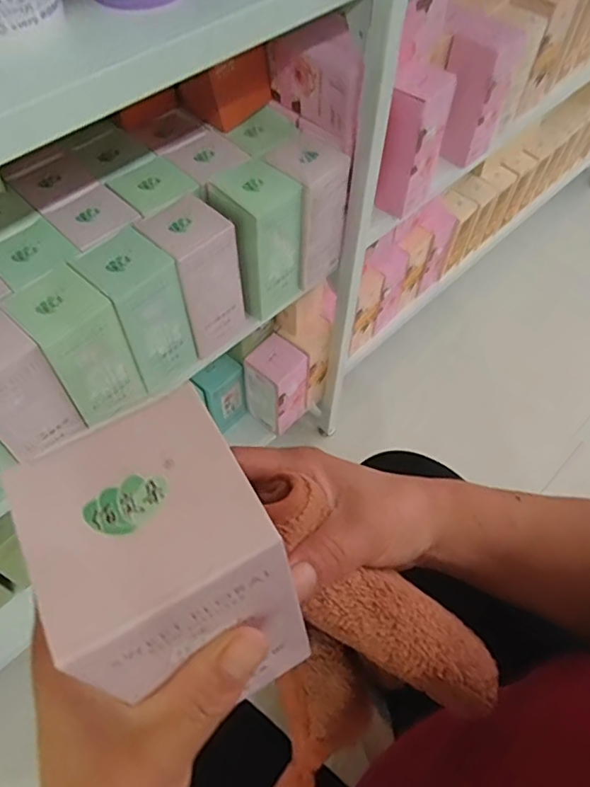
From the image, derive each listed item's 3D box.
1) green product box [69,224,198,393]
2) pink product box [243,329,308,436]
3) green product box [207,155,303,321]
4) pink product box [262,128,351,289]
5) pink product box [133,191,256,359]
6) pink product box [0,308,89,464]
[{"bbox_3d":[-0.141,-0.074,0.520,0.062,0.127,0.072,-40,68,-23],"label":"green product box"},{"bbox_3d":[-0.026,-0.009,0.827,0.072,0.144,0.070,37,64,19],"label":"pink product box"},{"bbox_3d":[-0.041,-0.151,0.574,0.073,0.139,0.068,-39,67,-23],"label":"green product box"},{"bbox_3d":[0.012,-0.188,0.601,0.073,0.142,0.068,40,65,20],"label":"pink product box"},{"bbox_3d":[-0.093,-0.110,0.549,0.068,0.137,0.068,-34,66,-21],"label":"pink product box"},{"bbox_3d":[-0.232,-0.005,0.463,0.070,0.112,0.062,39,65,20],"label":"pink product box"}]

